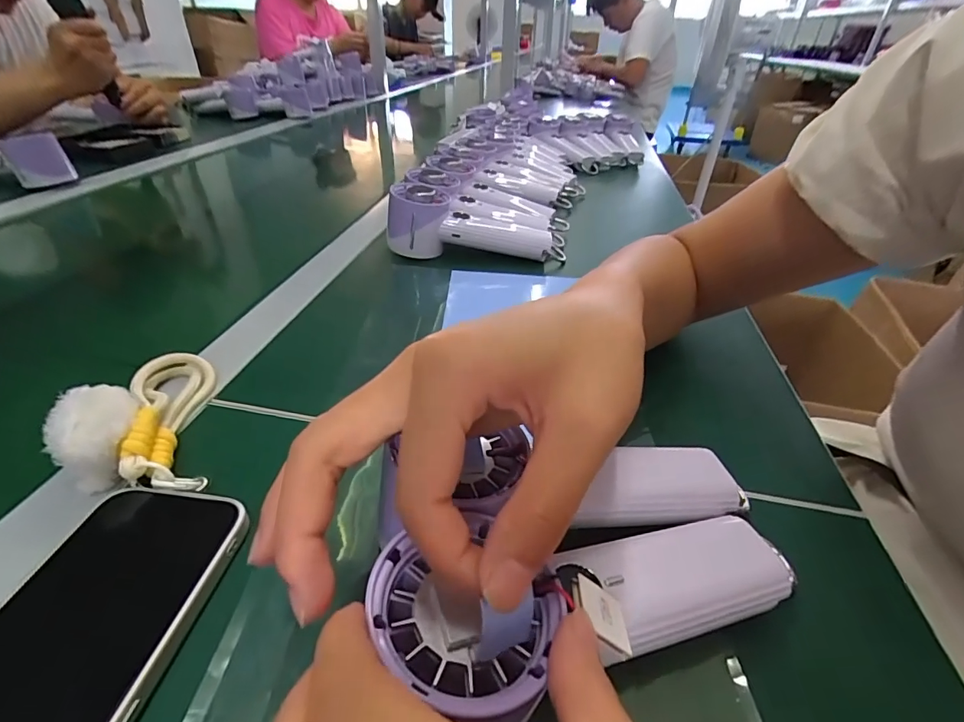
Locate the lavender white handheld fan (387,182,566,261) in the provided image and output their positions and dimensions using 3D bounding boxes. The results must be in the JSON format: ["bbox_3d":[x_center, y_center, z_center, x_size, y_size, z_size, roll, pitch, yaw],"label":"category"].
[{"bbox_3d":[-0.002,-0.149,0.491,0.192,0.063,0.061,-1,36,-6],"label":"lavender white handheld fan"}]

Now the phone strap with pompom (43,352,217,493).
[{"bbox_3d":[-0.192,0.025,0.258,0.059,0.047,0.115,-12,38,-19],"label":"phone strap with pompom"}]

